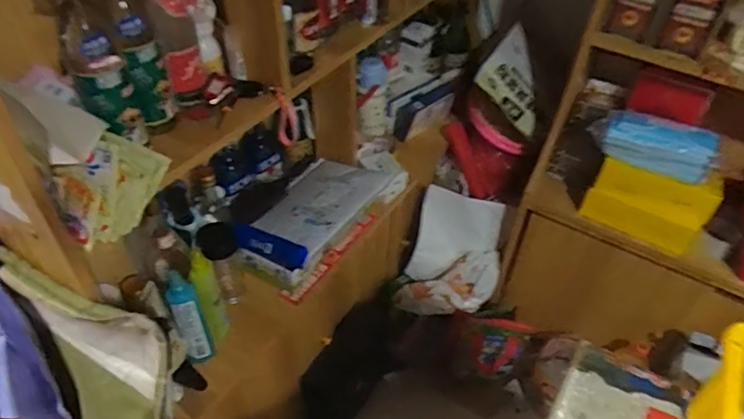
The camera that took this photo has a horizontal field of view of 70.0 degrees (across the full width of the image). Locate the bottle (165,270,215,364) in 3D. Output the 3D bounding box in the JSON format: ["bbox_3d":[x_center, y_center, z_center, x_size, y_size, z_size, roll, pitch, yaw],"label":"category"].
[{"bbox_3d":[-0.282,0.172,0.820,0.039,0.190,0.032,-27,51,-28],"label":"bottle"}]

